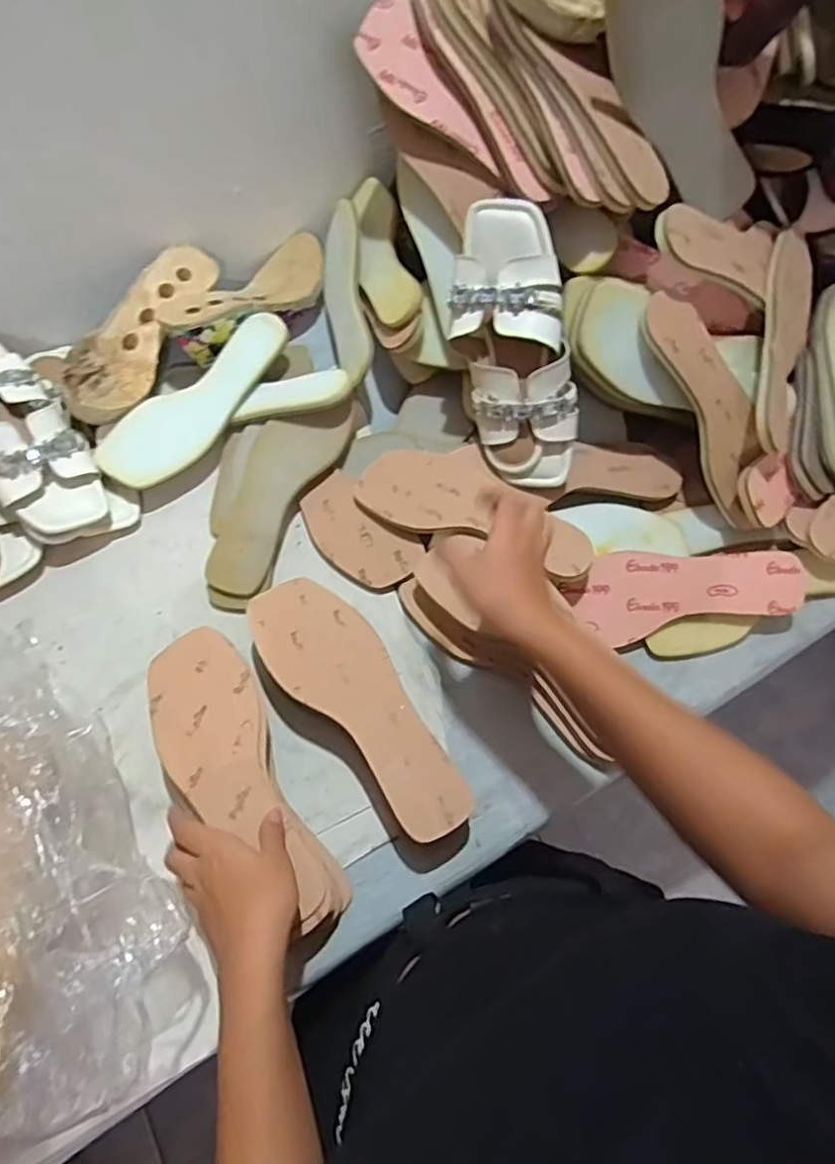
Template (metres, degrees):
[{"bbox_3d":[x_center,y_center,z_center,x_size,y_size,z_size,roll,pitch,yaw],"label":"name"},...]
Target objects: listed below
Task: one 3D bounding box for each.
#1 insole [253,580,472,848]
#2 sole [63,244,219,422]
[{"bbox_3d":[-0.046,0.094,0.530,0.083,0.008,0.246,-39,73,-15],"label":"insole"},{"bbox_3d":[-0.296,-0.264,0.677,0.078,0.042,0.230,21,68,8],"label":"sole"}]

